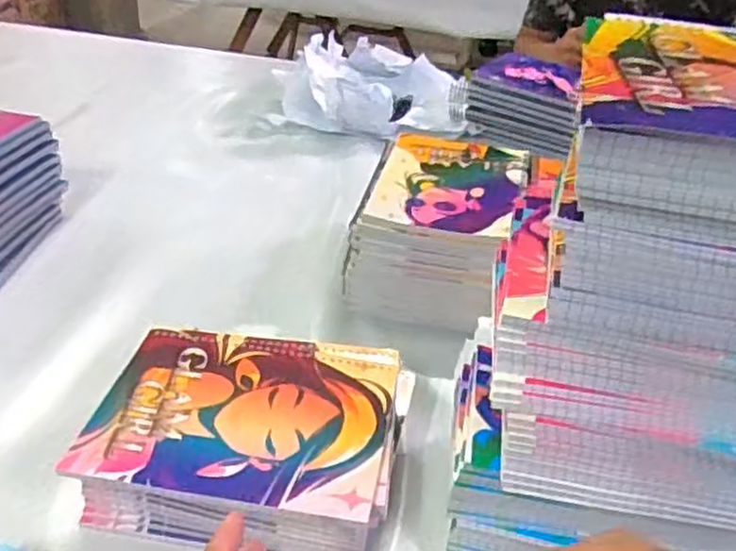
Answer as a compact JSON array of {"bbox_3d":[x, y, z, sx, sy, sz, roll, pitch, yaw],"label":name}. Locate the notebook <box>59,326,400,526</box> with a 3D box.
[{"bbox_3d":[-0.084,0.093,0.499,0.197,0.008,0.155,10,34,5],"label":"notebook"}]

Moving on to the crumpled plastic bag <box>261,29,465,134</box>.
[{"bbox_3d":[-0.002,-0.298,1.128,0.275,0.087,0.280,7,34,-1],"label":"crumpled plastic bag"}]

